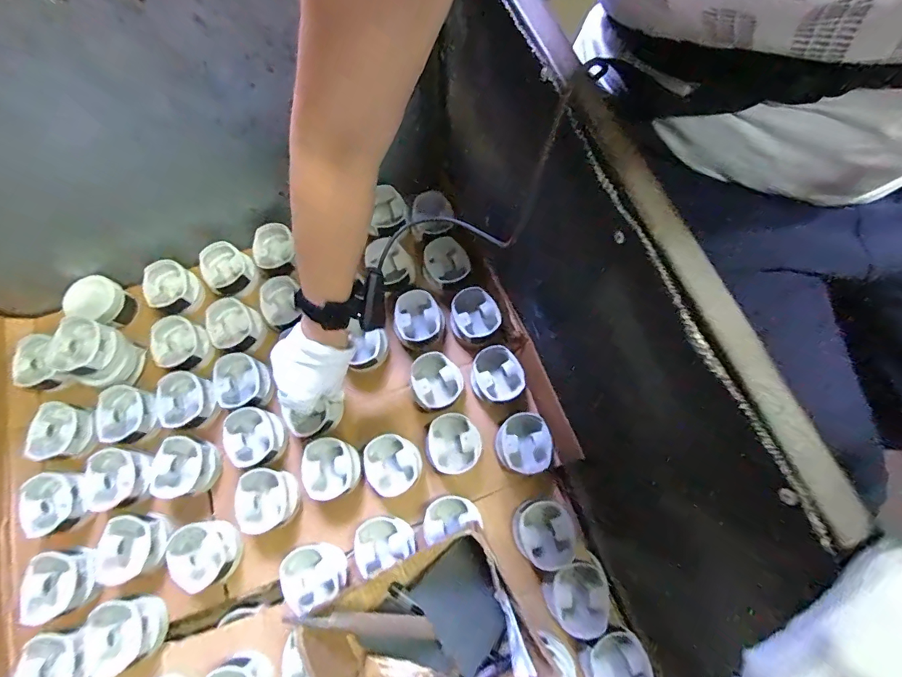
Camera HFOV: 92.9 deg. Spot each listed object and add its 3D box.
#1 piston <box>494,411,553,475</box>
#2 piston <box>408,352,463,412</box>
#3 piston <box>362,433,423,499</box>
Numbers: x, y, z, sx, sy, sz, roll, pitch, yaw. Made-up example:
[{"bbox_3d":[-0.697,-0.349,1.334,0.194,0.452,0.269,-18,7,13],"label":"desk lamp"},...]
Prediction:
[{"bbox_3d":[0.098,0.141,0.580,0.073,0.045,0.076,-1,72,2],"label":"piston"},{"bbox_3d":[-0.022,0.063,0.610,0.074,0.036,0.077,-1,72,2],"label":"piston"},{"bbox_3d":[-0.080,0.170,0.577,0.079,0.039,0.077,-1,72,2],"label":"piston"}]

